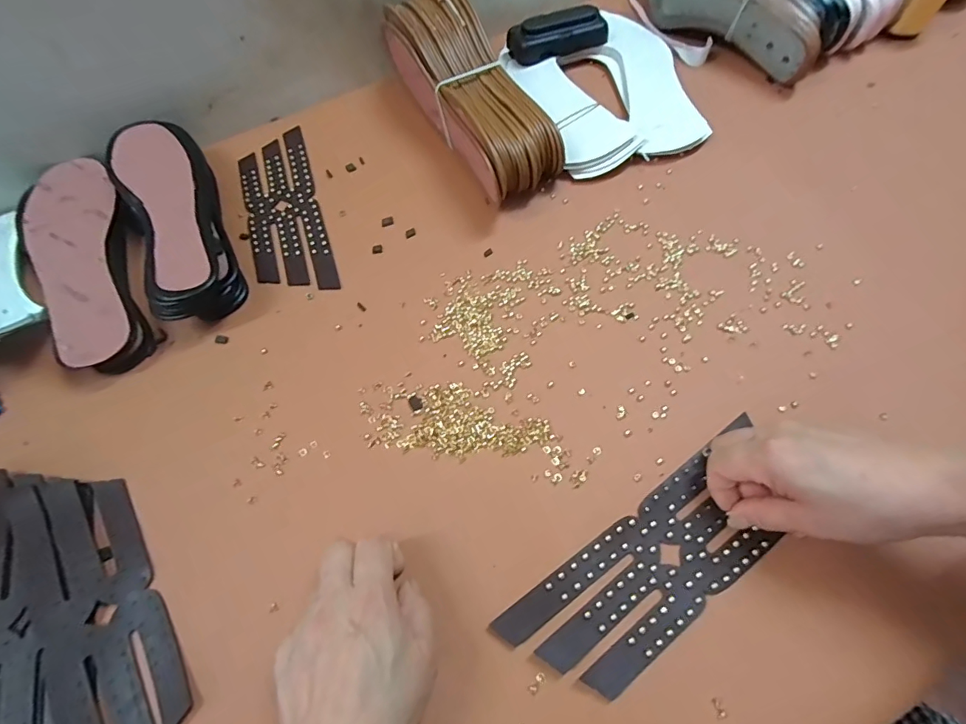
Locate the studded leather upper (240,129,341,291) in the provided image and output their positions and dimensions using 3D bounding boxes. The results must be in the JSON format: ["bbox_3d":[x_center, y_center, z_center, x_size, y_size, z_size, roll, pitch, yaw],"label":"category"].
[{"bbox_3d":[-0.195,-0.149,0.458,0.069,0.005,0.211,-19,64,-7],"label":"studded leather upper"}]

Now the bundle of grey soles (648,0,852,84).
[{"bbox_3d":[0.276,-0.391,0.497,0.087,0.063,0.209,-38,68,-15],"label":"bundle of grey soles"}]

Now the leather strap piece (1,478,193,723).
[{"bbox_3d":[-0.246,0.162,0.299,0.070,0.008,0.207,-29,67,-20],"label":"leather strap piece"}]

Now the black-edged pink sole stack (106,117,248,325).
[{"bbox_3d":[-0.274,-0.129,0.422,0.075,0.054,0.224,-26,65,-10],"label":"black-edged pink sole stack"}]

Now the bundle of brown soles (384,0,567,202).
[{"bbox_3d":[-0.014,-0.261,0.457,0.085,0.084,0.238,-29,66,-12],"label":"bundle of brown soles"}]

